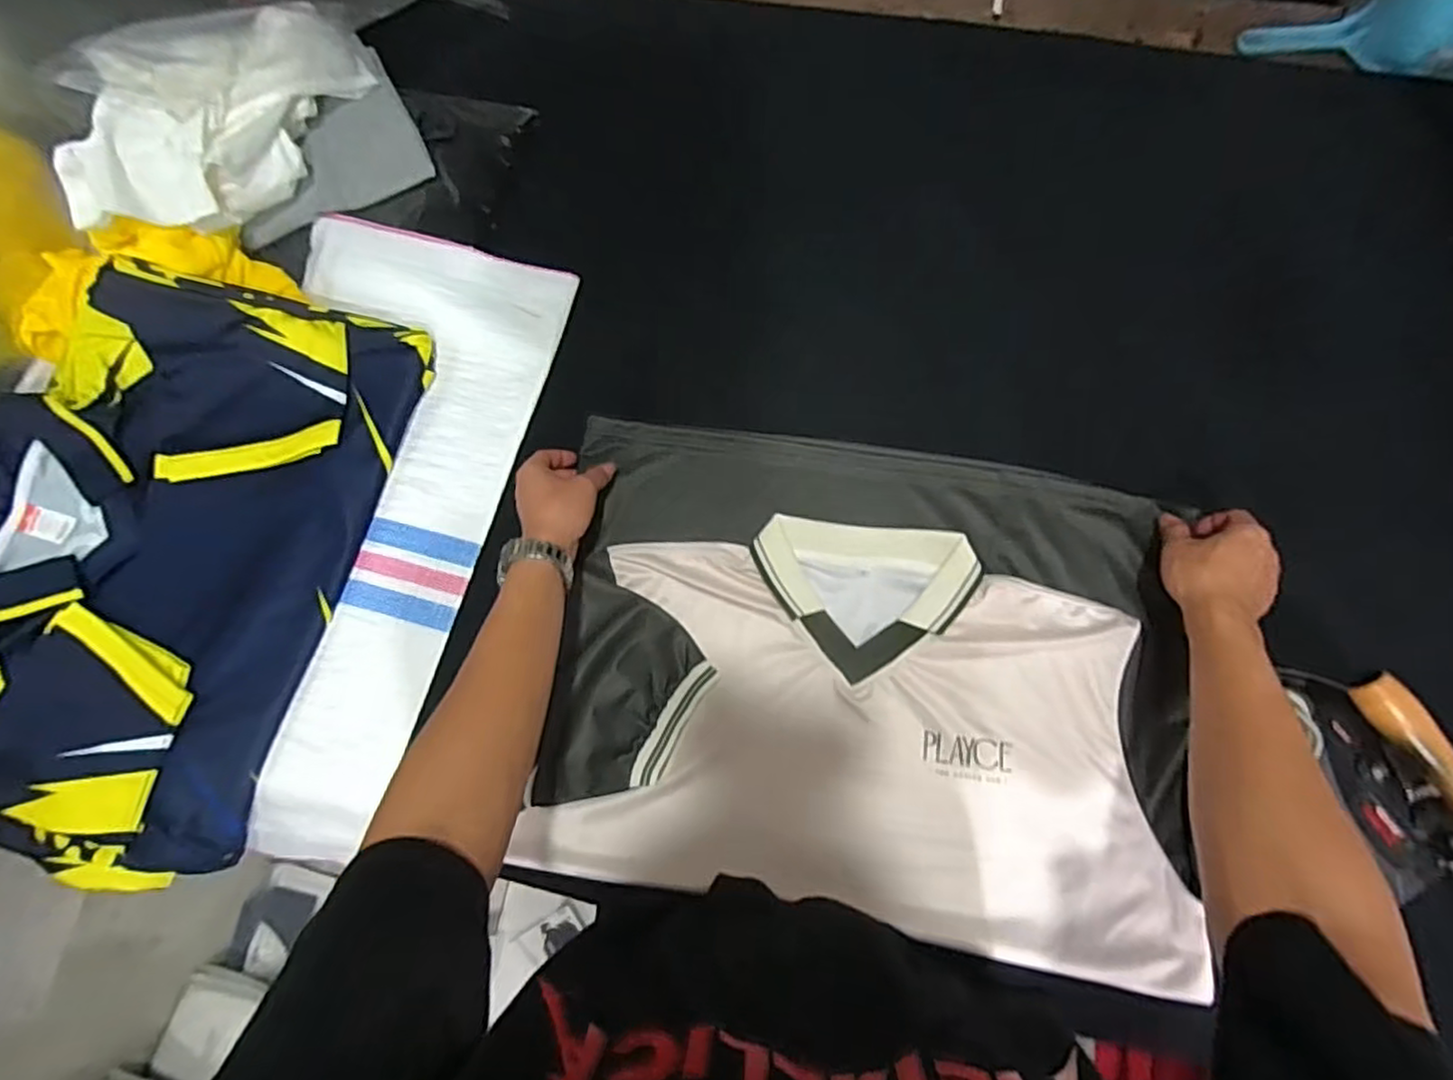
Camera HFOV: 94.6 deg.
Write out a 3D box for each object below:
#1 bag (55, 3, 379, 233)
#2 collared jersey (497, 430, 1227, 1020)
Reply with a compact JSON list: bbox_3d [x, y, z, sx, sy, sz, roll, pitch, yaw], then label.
[{"bbox_3d":[-0.547,-0.451,0.717,0.309,0.118,0.199,-24,76,-1],"label":"bag"},{"bbox_3d":[0.129,0.118,0.632,0.567,0.037,0.434,9,74,4],"label":"collared jersey"}]

